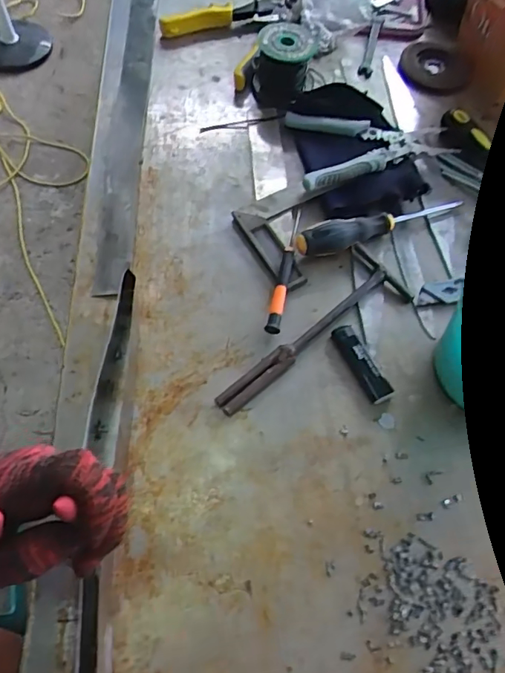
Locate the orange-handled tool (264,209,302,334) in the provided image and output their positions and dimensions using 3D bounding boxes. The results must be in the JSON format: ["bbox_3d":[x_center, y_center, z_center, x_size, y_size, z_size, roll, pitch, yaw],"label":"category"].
[{"bbox_3d":[0.034,-0.070,0.519,0.013,0.018,0.148,12,63,3],"label":"orange-handled tool"}]

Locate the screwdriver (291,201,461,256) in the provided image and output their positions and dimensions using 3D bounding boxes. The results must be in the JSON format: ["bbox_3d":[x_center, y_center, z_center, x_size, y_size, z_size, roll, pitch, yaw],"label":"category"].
[{"bbox_3d":[0.139,-0.120,0.541,0.199,0.030,0.022,-16,65,-12],"label":"screwdriver"}]

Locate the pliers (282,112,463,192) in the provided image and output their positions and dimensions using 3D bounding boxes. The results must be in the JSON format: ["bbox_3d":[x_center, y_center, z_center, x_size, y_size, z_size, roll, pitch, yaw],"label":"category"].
[{"bbox_3d":[0.146,-0.226,0.604,0.193,0.020,0.121,-6,63,-7],"label":"pliers"}]

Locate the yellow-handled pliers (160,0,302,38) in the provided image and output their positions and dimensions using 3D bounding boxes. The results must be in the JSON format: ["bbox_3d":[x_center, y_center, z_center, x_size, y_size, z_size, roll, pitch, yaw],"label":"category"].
[{"bbox_3d":[-0.029,-0.448,0.714,0.198,0.025,0.047,-17,65,-12],"label":"yellow-handled pliers"}]

